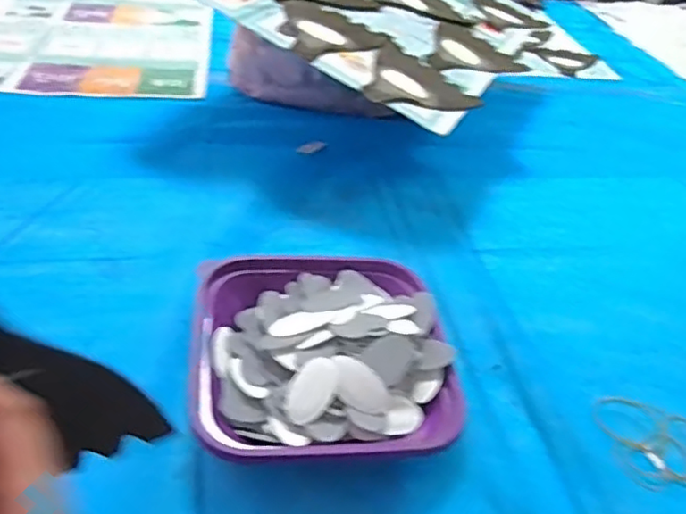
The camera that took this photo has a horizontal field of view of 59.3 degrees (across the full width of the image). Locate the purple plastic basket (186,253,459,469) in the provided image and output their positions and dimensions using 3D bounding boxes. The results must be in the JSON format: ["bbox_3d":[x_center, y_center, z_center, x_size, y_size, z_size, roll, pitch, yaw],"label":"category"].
[{"bbox_3d":[-0.017,0.072,0.451,0.186,0.049,0.185,0,40,-10],"label":"purple plastic basket"}]

